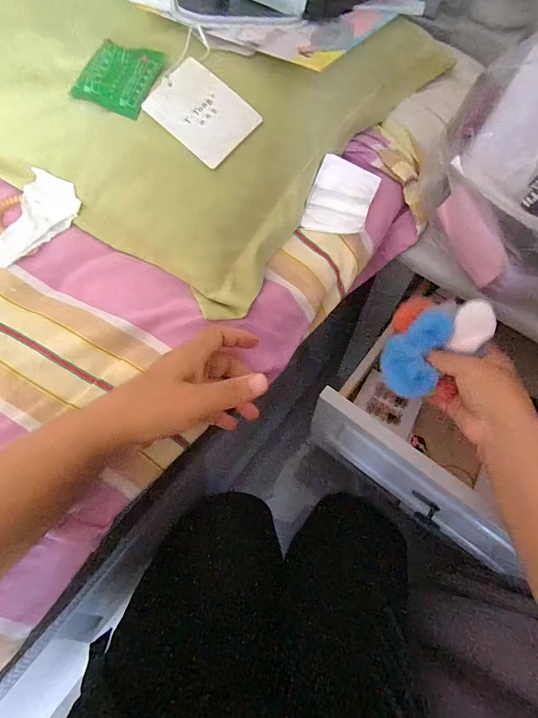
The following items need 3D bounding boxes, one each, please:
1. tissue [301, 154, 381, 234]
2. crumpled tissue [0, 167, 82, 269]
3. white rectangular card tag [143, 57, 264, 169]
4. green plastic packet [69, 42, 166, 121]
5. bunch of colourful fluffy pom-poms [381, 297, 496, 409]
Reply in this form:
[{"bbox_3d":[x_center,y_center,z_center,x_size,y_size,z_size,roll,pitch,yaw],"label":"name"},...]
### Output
[{"bbox_3d":[0.078,-0.172,0.403,0.064,0.023,0.092,19,68,9],"label":"tissue"},{"bbox_3d":[-0.238,-0.140,0.379,0.054,0.020,0.109,18,68,9],"label":"crumpled tissue"},{"bbox_3d":[-0.062,-0.223,0.338,0.095,0.005,0.066,44,89,9],"label":"white rectangular card tag"},{"bbox_3d":[-0.143,-0.267,0.353,0.079,0.009,0.068,28,90,13],"label":"green plastic packet"},{"bbox_3d":[0.163,-0.010,0.376,0.085,0.062,0.095,18,68,9],"label":"bunch of colourful fluffy pom-poms"}]

